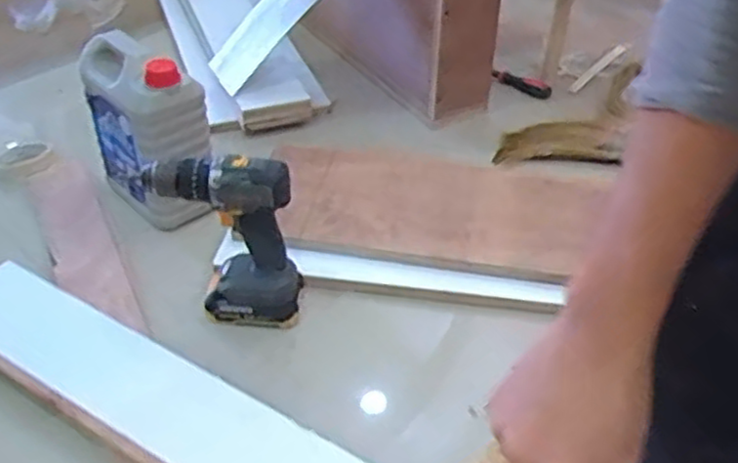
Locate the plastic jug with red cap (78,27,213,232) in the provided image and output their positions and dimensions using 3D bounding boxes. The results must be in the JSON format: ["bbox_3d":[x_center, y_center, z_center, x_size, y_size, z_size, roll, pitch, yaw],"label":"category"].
[{"bbox_3d":[-0.310,-0.148,1.031,0.133,0.227,0.169,-19,44,-24],"label":"plastic jug with red cap"}]

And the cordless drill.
[{"bbox_3d":[-0.165,0.011,0.852,0.164,0.211,0.088,-7,41,-12],"label":"cordless drill"}]

